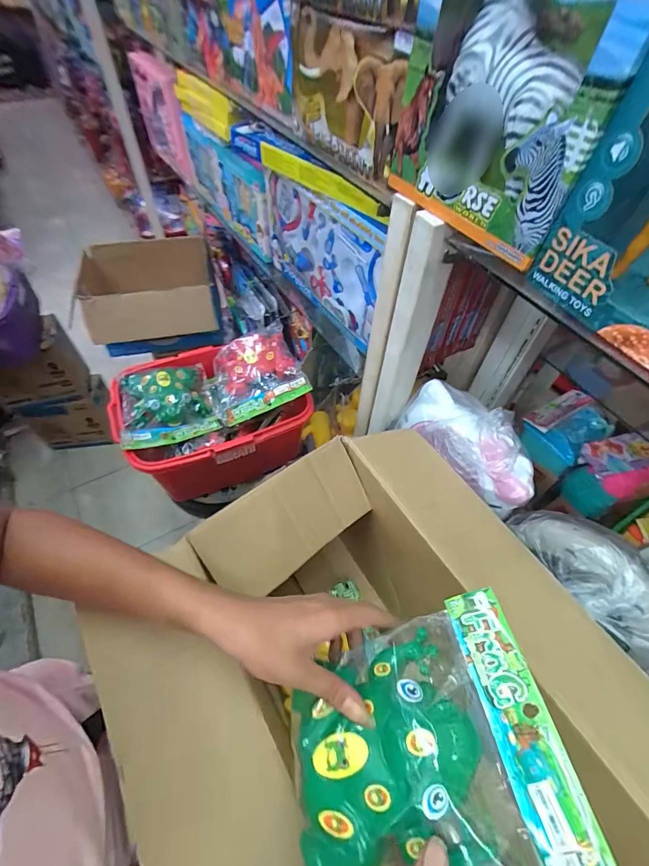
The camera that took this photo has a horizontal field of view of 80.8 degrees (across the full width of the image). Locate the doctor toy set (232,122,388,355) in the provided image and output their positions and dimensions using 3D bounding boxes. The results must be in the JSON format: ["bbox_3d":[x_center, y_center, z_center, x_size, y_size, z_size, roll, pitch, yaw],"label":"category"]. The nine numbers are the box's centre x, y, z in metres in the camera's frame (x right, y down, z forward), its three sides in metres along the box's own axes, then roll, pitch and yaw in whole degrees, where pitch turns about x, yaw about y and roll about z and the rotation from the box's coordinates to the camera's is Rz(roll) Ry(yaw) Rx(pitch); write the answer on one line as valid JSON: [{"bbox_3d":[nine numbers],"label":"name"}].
[{"bbox_3d":[-0.022,-0.403,0.797,0.056,0.322,0.411,-37,64,-17],"label":"doctor toy set"}]

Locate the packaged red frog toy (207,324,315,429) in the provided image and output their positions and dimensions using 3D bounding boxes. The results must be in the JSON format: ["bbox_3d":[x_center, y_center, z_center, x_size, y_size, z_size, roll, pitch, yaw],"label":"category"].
[{"bbox_3d":[-0.164,-0.132,0.848,0.215,0.065,0.230,-25,57,2],"label":"packaged red frog toy"}]

